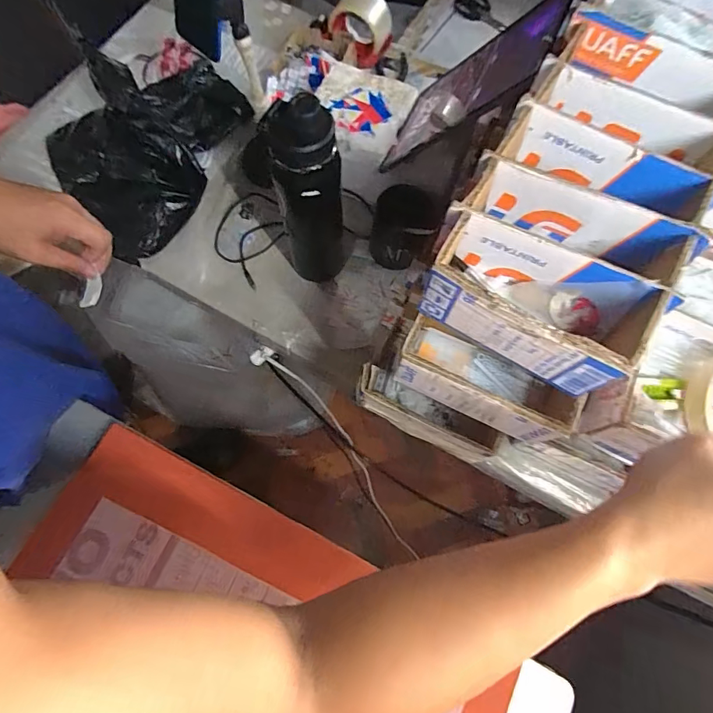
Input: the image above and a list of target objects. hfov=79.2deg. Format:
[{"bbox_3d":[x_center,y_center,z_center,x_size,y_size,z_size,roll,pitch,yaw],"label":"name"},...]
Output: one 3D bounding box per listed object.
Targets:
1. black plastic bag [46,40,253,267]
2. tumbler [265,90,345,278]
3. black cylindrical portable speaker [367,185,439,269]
[{"bbox_3d":[-0.332,-0.347,0.641,0.263,0.128,0.348,28,73,7],"label":"black plastic bag"},{"bbox_3d":[-0.056,-0.187,0.526,0.074,0.269,0.071,1,72,-2],"label":"tumbler"},{"bbox_3d":[0.064,-0.180,0.617,0.083,0.106,0.073,9,72,1],"label":"black cylindrical portable speaker"}]

